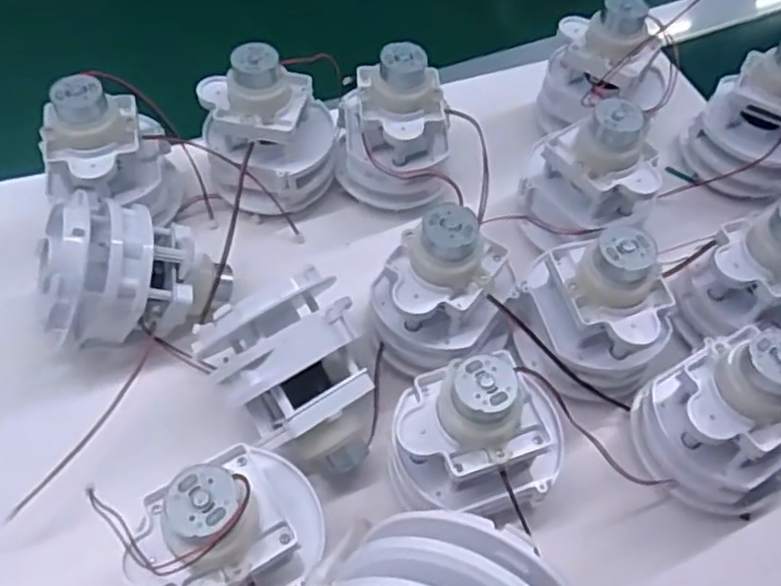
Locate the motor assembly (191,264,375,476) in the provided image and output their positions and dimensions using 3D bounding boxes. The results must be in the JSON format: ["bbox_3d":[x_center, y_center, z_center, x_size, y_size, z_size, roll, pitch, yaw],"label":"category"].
[{"bbox_3d":[-0.036,0.038,0.307,0.064,0.066,0.068,-32,60,-20],"label":"motor assembly"}]

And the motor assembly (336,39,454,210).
[{"bbox_3d":[0.001,-0.088,0.385,0.062,0.086,0.056,1,54,1],"label":"motor assembly"}]

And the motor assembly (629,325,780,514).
[{"bbox_3d":[0.144,0.049,0.296,0.065,0.080,0.064,-29,59,-18],"label":"motor assembly"}]

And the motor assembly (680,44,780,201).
[{"bbox_3d":[0.207,-0.096,0.399,0.064,0.084,0.054,31,60,21],"label":"motor assembly"}]

